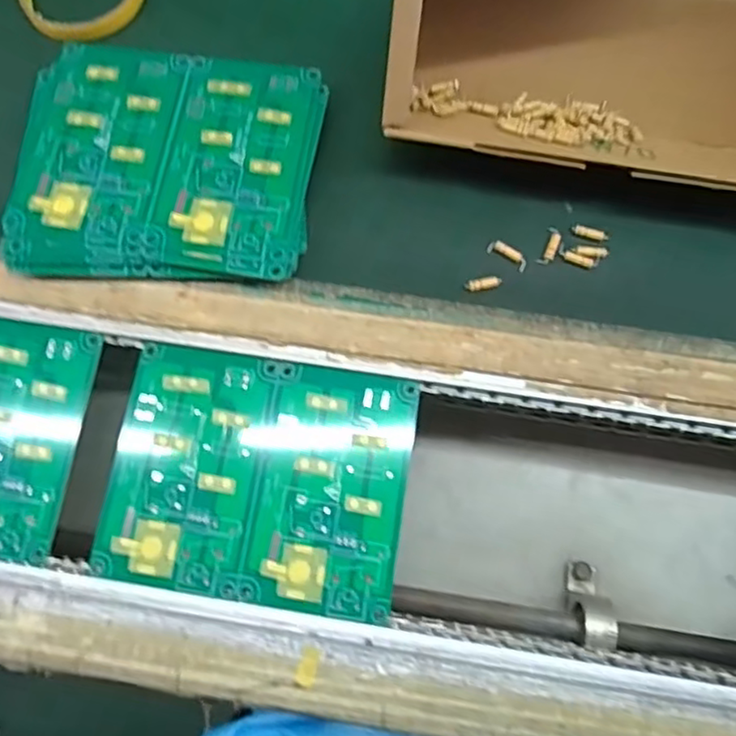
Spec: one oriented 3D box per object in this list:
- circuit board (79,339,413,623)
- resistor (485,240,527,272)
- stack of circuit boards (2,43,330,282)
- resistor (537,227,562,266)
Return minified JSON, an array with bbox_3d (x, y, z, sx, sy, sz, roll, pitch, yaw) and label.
[{"bbox_3d":[-0.062,0.063,0.375,0.166,0.004,0.136,8,76,3],"label":"circuit board"},{"bbox_3d":[0.085,-0.069,0.393,0.025,0.004,0.011,28,78,7],"label":"resistor"},{"bbox_3d":[-0.121,-0.125,0.404,0.175,0.026,0.151,4,76,2],"label":"stack of circuit boards"},{"bbox_3d":[0.110,-0.074,0.393,0.009,0.004,0.025,20,77,6],"label":"resistor"}]

